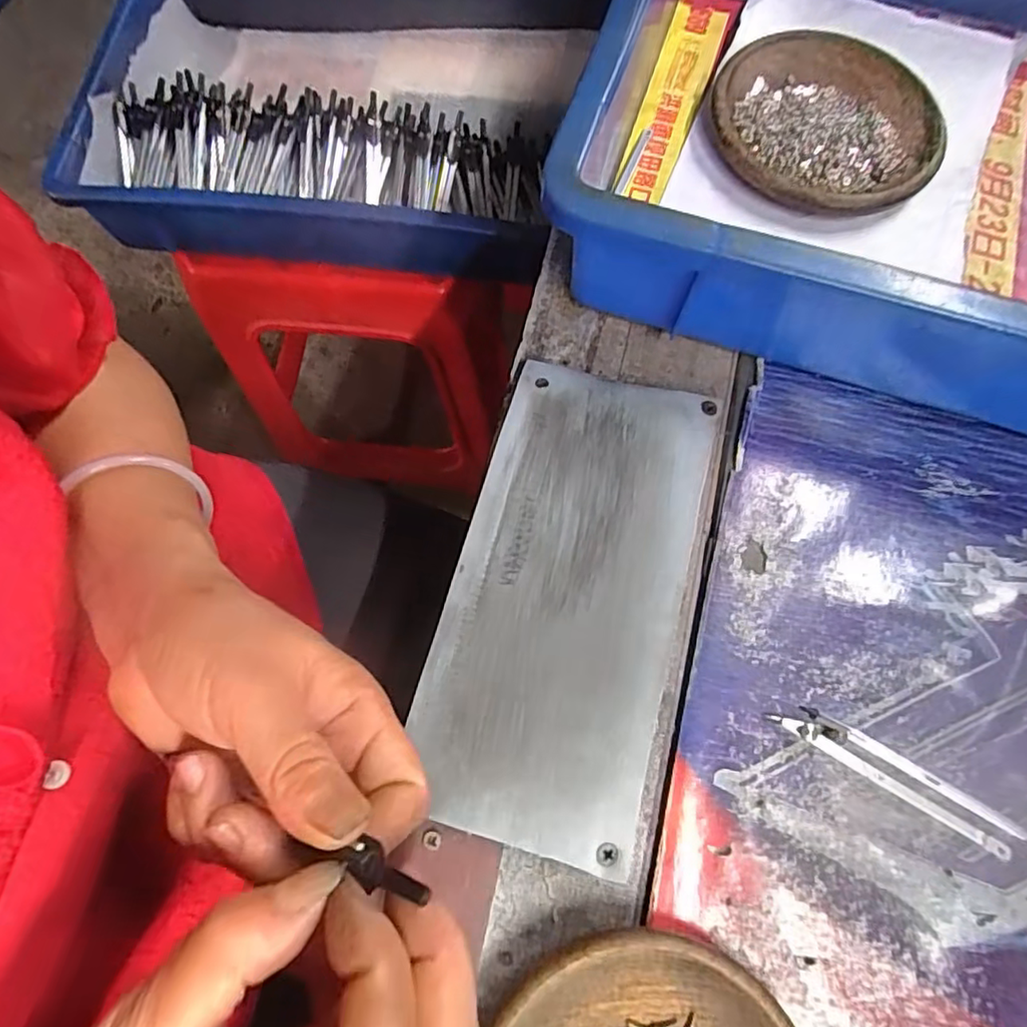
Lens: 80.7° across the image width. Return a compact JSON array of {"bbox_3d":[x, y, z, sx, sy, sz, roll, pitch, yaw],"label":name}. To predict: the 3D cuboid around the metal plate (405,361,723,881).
[{"bbox_3d":[0.024,0.031,0.252,0.093,0.005,0.196,15,74,4],"label":"metal plate"}]

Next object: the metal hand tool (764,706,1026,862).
[{"bbox_3d":[0.150,0.102,0.236,0.100,0.005,0.014,30,76,9],"label":"metal hand tool"}]

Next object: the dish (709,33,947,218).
[{"bbox_3d":[0.163,-0.201,0.315,0.115,0.019,0.109,-31,75,-8],"label":"dish"}]

